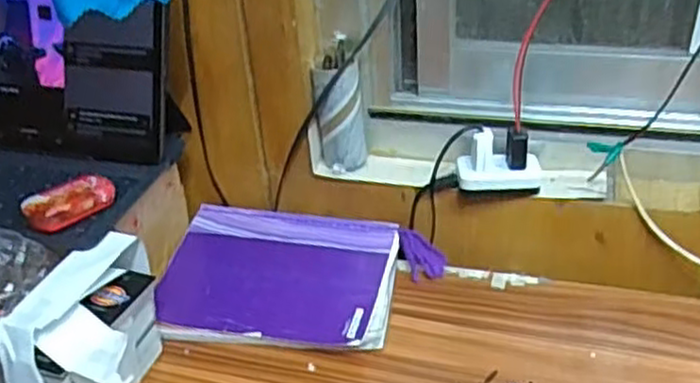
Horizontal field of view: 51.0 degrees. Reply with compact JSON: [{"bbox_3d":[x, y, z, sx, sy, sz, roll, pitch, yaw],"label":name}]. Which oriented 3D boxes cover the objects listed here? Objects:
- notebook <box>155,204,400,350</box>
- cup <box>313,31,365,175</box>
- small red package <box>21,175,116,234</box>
[{"bbox_3d":[-0.063,0.075,0.655,0.202,0.030,0.152,2,33,11],"label":"notebook"},{"bbox_3d":[-0.011,-0.078,0.673,0.044,0.113,0.038,-7,33,-4],"label":"cup"},{"bbox_3d":[-0.223,0.008,0.583,0.070,0.022,0.038,-29,40,-33],"label":"small red package"}]

